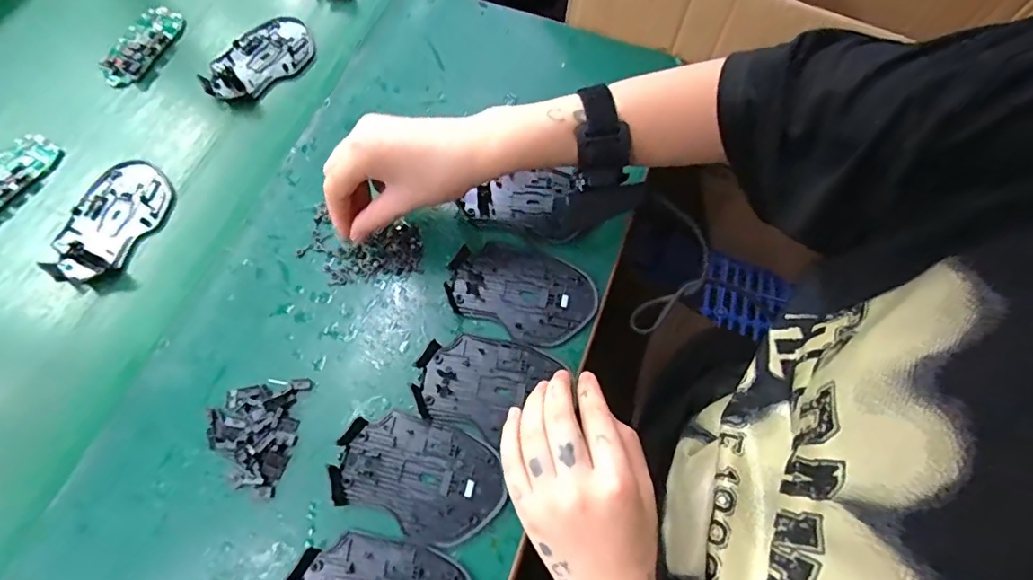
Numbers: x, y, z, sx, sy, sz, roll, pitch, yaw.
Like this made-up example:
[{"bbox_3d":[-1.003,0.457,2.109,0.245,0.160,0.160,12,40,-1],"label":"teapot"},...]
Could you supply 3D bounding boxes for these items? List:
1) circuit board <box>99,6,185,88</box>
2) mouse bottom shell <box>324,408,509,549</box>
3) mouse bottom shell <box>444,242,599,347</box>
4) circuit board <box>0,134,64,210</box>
[{"bbox_3d":[-0.366,-0.240,0.487,0.043,0.011,0.098,17,69,5],"label":"circuit board"},{"bbox_3d":[-0.066,0.125,0.340,0.113,0.007,0.071,21,69,7],"label":"mouse bottom shell"},{"bbox_3d":[0.004,-0.001,0.392,0.113,0.005,0.073,25,70,8],"label":"mouse bottom shell"},{"bbox_3d":[-0.445,-0.096,0.426,0.046,0.013,0.099,28,70,9],"label":"circuit board"}]

